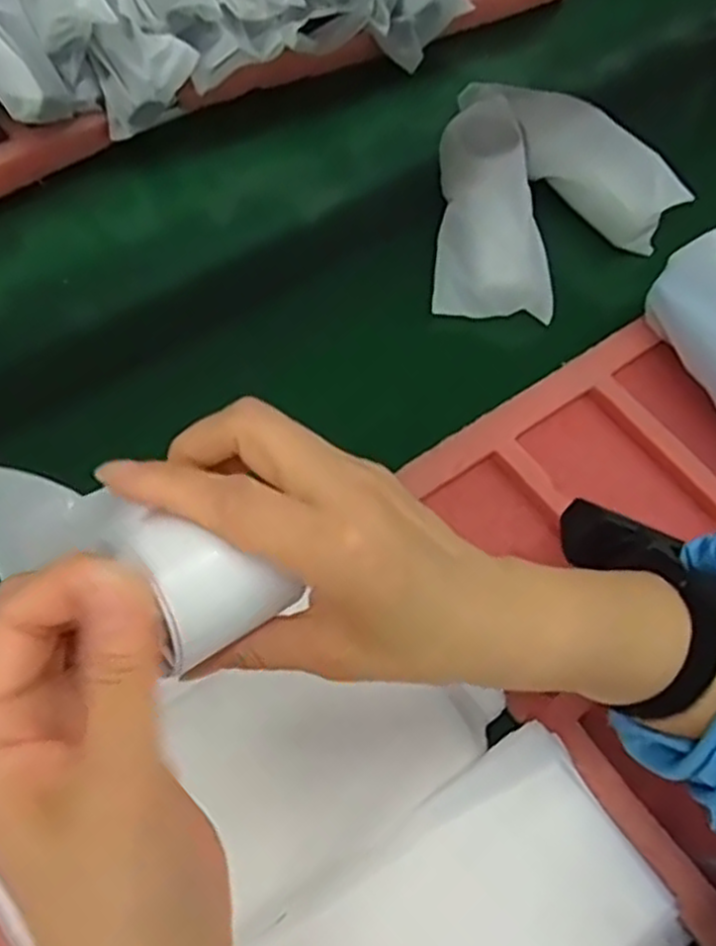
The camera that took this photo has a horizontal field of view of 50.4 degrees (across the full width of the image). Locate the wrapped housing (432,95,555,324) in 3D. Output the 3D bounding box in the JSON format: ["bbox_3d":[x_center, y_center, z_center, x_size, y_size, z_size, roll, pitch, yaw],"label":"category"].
[{"bbox_3d":[0.100,-0.205,0.585,0.084,0.029,0.179,-1,76,-3],"label":"wrapped housing"}]

